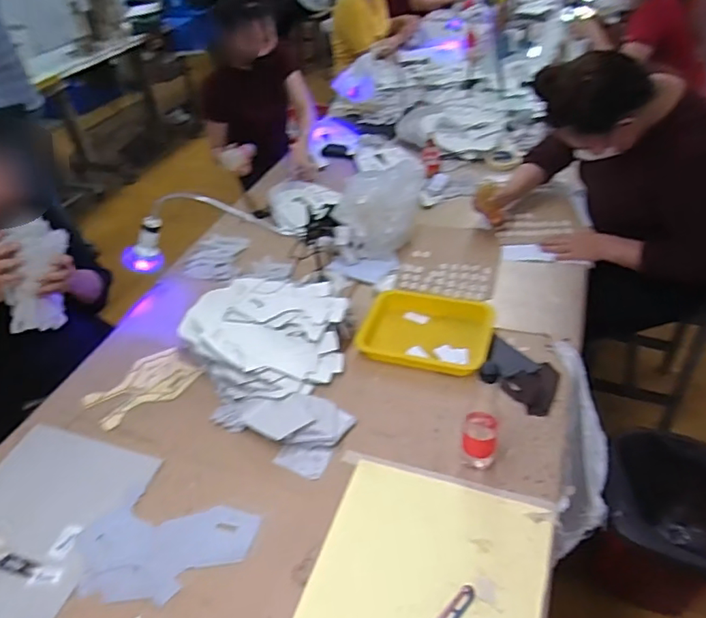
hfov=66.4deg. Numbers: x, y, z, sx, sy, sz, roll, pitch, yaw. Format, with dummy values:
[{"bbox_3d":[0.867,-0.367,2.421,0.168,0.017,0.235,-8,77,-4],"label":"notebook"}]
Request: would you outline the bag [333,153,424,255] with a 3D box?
[{"bbox_3d":[0.080,-0.293,1.451,0.233,0.143,0.276,0,41,8],"label":"bag"}]

